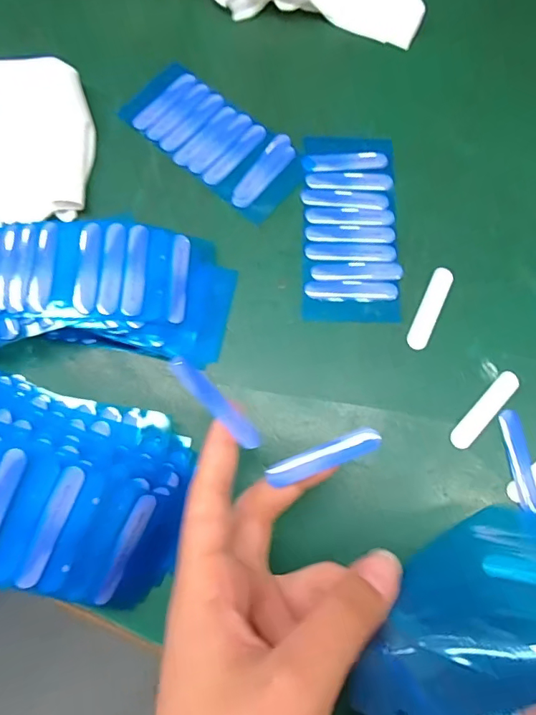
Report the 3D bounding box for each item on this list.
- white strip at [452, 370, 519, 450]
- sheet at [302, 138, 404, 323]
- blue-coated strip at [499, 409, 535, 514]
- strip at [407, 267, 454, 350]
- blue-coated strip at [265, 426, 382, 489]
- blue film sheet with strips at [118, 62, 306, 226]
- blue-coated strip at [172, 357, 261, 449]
[{"bbox_3d":[0.116,0.028,0.254,0.011,0.004,0.050,42,79,10],"label":"white strip"},{"bbox_3d":[0.049,-0.078,0.283,0.054,0.004,0.117,1,75,0],"label":"sheet"},{"bbox_3d":[0.131,0.053,0.249,0.011,0.004,0.052,-7,75,-2],"label":"blue-coated strip"},{"bbox_3d":[0.092,-0.028,0.269,0.011,0.004,0.051,24,77,6],"label":"strip"},{"bbox_3d":[0.025,0.043,0.211,0.050,0.005,0.011,-20,76,2],"label":"blue-coated strip"},{"bbox_3d":[-0.033,-0.137,0.297,0.119,0.004,0.053,39,79,10],"label":"blue film sheet with strips"},{"bbox_3d":[-0.022,0.019,0.203,0.050,0.004,0.010,49,53,-8],"label":"blue-coated strip"}]

